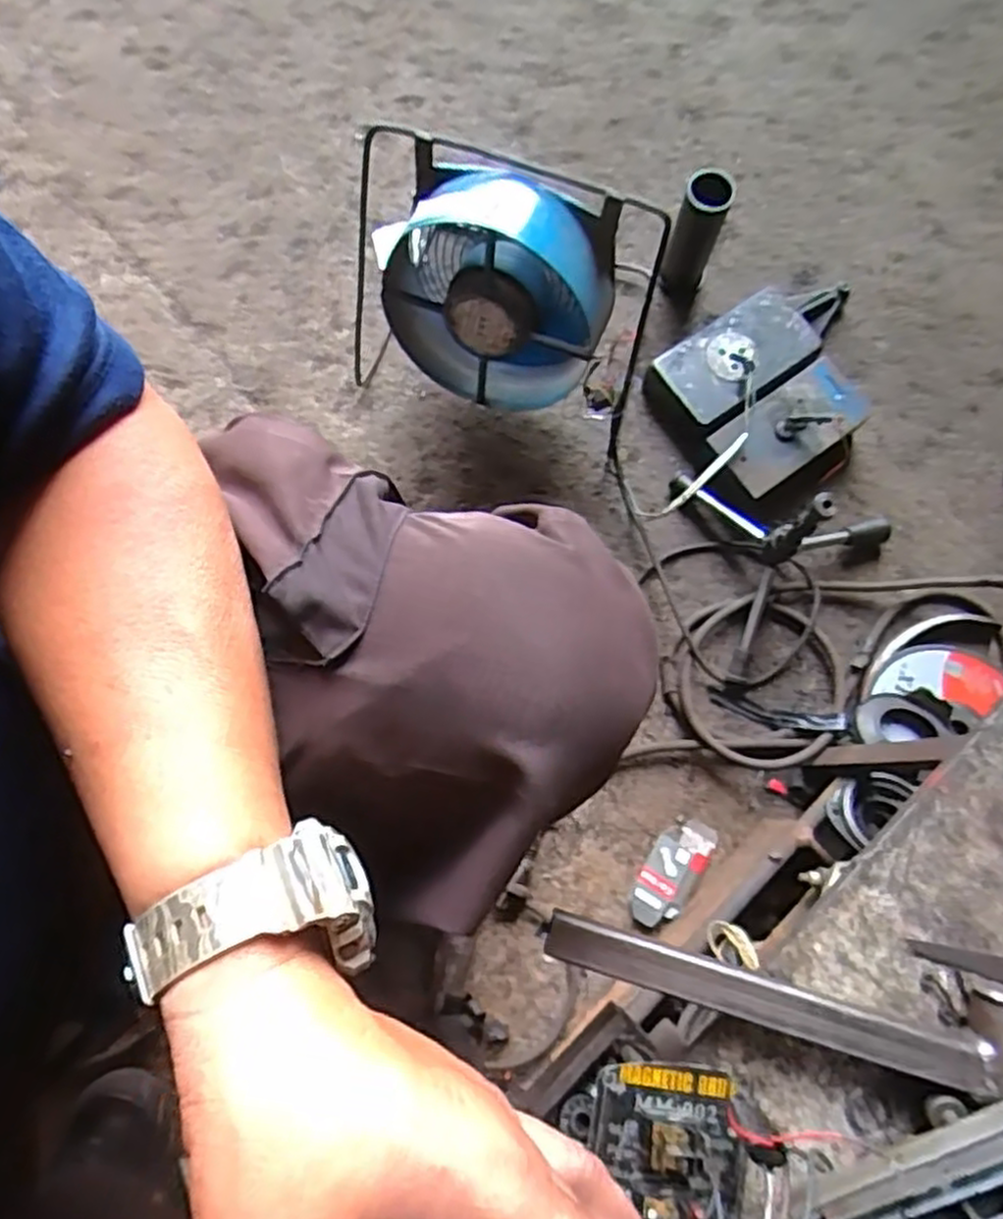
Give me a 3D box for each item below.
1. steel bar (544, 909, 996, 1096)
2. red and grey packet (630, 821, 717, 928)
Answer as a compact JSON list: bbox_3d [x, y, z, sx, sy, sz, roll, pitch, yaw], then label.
[{"bbox_3d":[0.140,0.210,0.403,0.234,0.015,0.024,16,78,4],"label":"steel bar"},{"bbox_3d":[0.164,0.253,0.725,0.049,0.020,0.110,39,81,7],"label":"red and grey packet"}]

